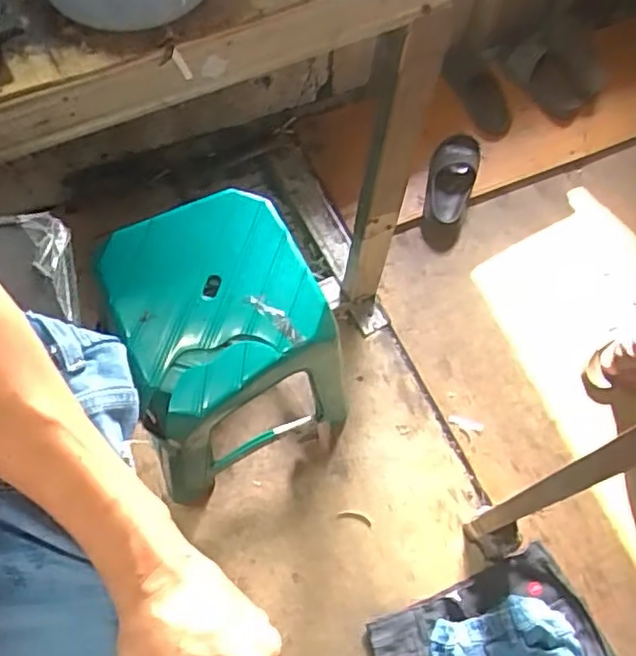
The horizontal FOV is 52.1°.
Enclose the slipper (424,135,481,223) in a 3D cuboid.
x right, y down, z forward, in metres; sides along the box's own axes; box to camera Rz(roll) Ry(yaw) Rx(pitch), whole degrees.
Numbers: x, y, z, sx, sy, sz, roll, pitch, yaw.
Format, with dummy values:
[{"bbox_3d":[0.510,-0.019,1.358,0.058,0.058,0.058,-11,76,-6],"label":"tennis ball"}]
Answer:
[{"bbox_3d":[0.303,-0.340,1.479,0.105,0.066,0.214,18,67,7],"label":"slipper"}]

